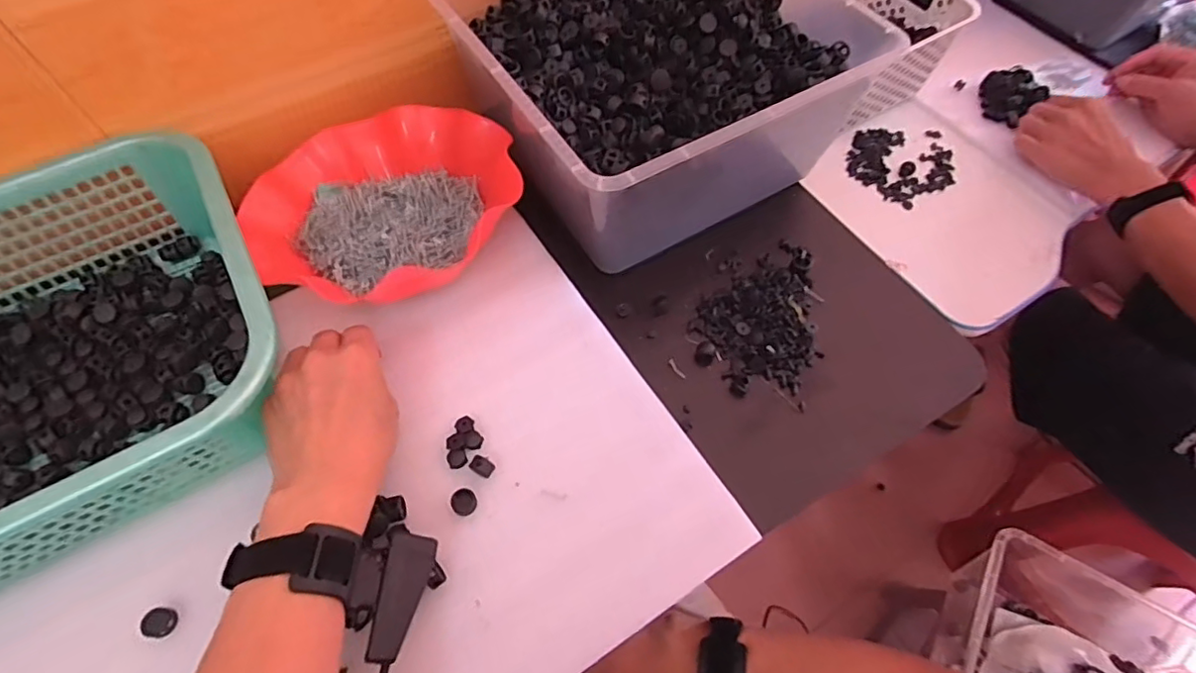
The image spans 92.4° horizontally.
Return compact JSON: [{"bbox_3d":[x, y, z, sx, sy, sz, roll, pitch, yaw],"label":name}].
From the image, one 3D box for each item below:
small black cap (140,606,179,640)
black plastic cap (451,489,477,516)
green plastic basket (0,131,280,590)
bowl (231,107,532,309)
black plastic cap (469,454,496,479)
[{"bbox_3d":[-0.275,0.180,0.360,0.019,0.009,0.017,7,64,1],"label":"small black cap"},{"bbox_3d":[-0.093,0.115,0.398,0.017,0.004,0.018,1,64,-2],"label":"black plastic cap"},{"bbox_3d":[-0.422,0.030,0.392,0.383,0.113,0.288,-27,68,-15],"label":"green plastic basket"},{"bbox_3d":[-0.178,-0.119,0.478,0.216,0.056,0.204,1,64,-2],"label":"bowl"},{"bbox_3d":[-0.082,0.092,0.407,0.017,0.009,0.011,26,66,10],"label":"black plastic cap"}]

